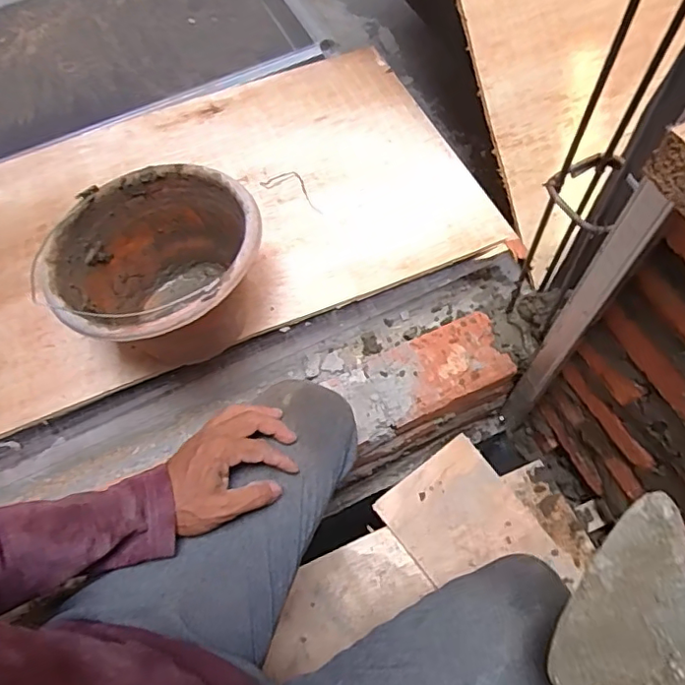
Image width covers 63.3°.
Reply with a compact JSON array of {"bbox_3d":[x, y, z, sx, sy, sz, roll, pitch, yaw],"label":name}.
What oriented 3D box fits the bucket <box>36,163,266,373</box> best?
[{"bbox_3d":[-0.220,-0.079,0.718,0.223,0.178,0.246,23,66,12],"label":"bucket"}]

